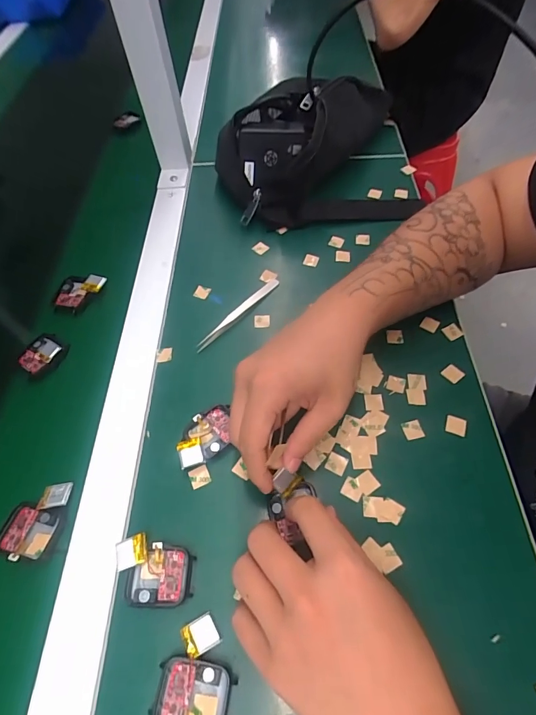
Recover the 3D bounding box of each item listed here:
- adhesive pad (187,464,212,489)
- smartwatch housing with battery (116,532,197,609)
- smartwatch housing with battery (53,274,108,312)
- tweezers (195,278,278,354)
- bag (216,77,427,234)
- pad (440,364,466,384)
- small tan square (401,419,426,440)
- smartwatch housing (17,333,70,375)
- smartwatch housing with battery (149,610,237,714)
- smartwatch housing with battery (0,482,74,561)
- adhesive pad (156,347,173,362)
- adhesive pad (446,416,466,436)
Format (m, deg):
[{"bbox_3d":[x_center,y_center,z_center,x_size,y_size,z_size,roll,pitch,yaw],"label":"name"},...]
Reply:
[{"bbox_3d":[-0.055,0.095,0.311,0.016,0.004,0.015,-20,58,-9],"label":"adhesive pad"},{"bbox_3d":[-0.079,0.150,0.271,0.052,0.018,0.041,3,57,6],"label":"smartwatch housing with battery"},{"bbox_3d":[-0.206,-0.073,0.423,0.052,0.013,0.042,9,58,9],"label":"smartwatch housing with battery"},{"bbox_3d":[-0.028,-0.047,0.399,0.013,0.012,0.115,33,65,22],"label":"tweezers"},{"bbox_3d":[0.061,-0.277,0.493,0.243,0.092,0.230,-4,57,1],"label":"bag"},{"bbox_3d":[0.169,0.015,0.355,0.016,0.004,0.016,-38,60,-11],"label":"pad"},{"bbox_3d":[0.122,0.061,0.328,0.015,0.004,0.015,-16,62,-1],"label":"small tan square"},{"bbox_3d":[-0.223,-0.003,0.386,0.039,0.010,0.043,17,59,14],"label":"smartwatch housing"},{"bbox_3d":[-0.044,0.196,0.241,0.045,0.014,0.058,6,58,7],"label":"smartwatch housing with battery"},{"bbox_3d":[-0.178,0.122,0.299,0.040,0.014,0.057,16,59,13],"label":"smartwatch housing with battery"},{"bbox_3d":[-0.101,-0.003,0.378,0.015,0.004,0.015,-4,70,3],"label":"adhesive pad"},{"bbox_3d":[0.159,0.057,0.329,0.015,0.004,0.015,15,59,13],"label":"adhesive pad"}]

